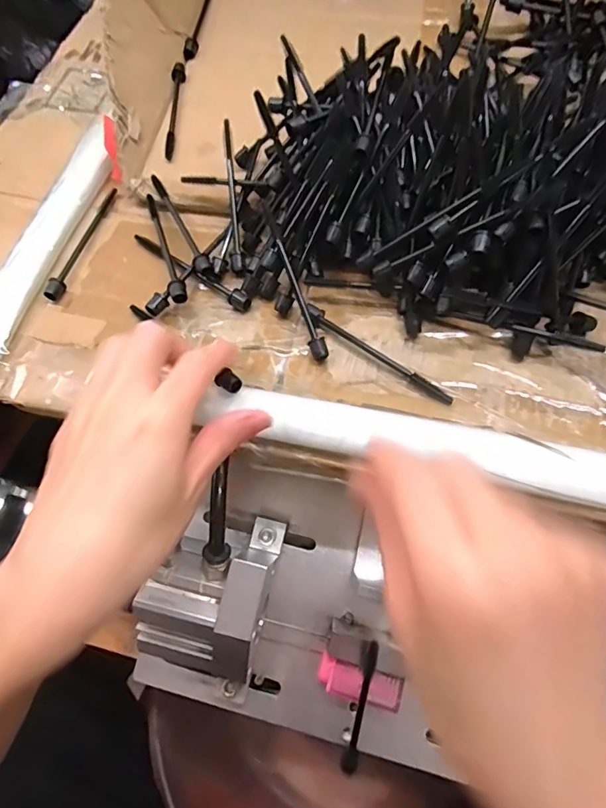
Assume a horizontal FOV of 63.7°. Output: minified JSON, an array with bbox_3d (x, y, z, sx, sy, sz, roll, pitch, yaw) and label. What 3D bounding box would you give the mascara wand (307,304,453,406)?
[{"bbox_3d":[0.043,-0.029,0.278,0.097,0.008,0.010,33,65,17],"label":"mascara wand"}]

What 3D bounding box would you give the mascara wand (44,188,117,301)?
[{"bbox_3d":[-0.147,-0.110,0.331,0.009,0.009,0.099,13,60,7],"label":"mascara wand"}]

